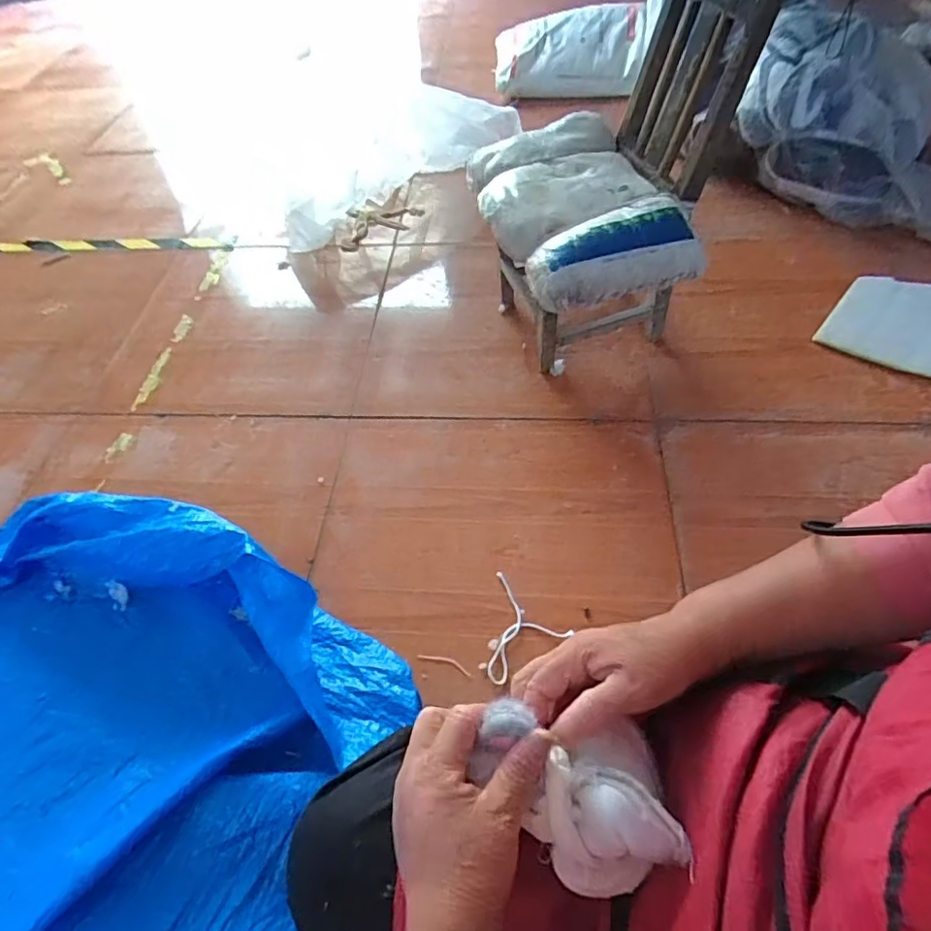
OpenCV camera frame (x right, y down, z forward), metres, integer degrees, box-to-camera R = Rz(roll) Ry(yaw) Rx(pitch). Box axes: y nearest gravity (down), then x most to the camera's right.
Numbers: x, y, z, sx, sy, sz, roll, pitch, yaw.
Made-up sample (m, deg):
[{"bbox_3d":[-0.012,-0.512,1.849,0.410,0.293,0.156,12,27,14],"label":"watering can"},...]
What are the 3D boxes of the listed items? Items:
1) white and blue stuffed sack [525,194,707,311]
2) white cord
[{"bbox_3d":[0.238,-0.346,0.921,0.285,0.080,0.129,-19,54,-9],"label":"white and blue stuffed sack"},{"bbox_3d":[0.058,0.246,0.850,0.128,0.007,0.136,-40,60,-22],"label":"white cord"}]

